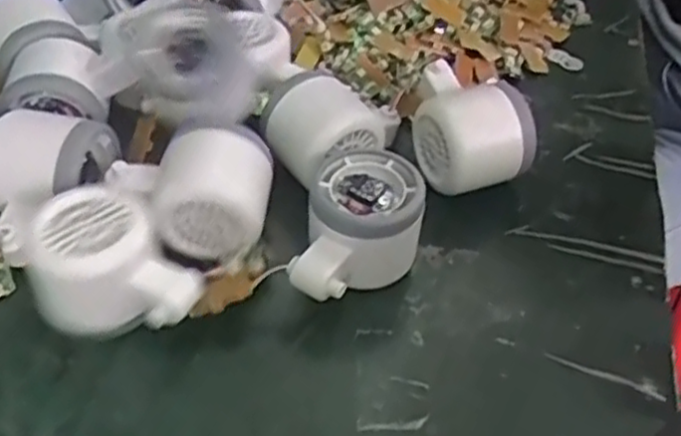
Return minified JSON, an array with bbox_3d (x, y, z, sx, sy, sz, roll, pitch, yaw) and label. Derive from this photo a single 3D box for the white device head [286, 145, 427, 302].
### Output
[{"bbox_3d":[0.010,0.009,0.384,0.059,0.054,0.085,13,45,7],"label":"white device head"}]

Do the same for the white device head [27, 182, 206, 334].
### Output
[{"bbox_3d":[-0.112,0.029,0.355,0.080,0.055,0.057,33,50,25],"label":"white device head"}]

